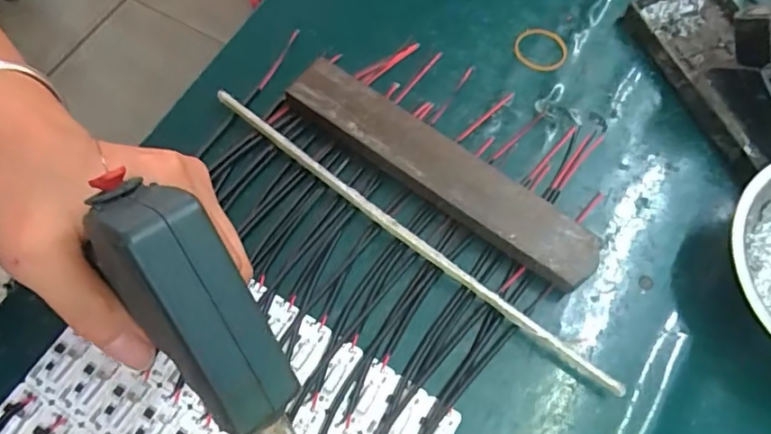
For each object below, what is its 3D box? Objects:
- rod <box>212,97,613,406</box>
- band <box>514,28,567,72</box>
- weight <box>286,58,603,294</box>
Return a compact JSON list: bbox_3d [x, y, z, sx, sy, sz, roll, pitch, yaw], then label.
[{"bbox_3d":[0.010,0.008,0.322,0.278,0.014,0.007,37,71,12],"label":"rod"},{"bbox_3d":[0.107,-0.116,0.391,0.035,0.005,0.036,1,68,-2],"label":"band"},{"bbox_3d":[0.031,-0.027,0.335,0.199,0.020,0.035,35,71,11],"label":"weight"}]

